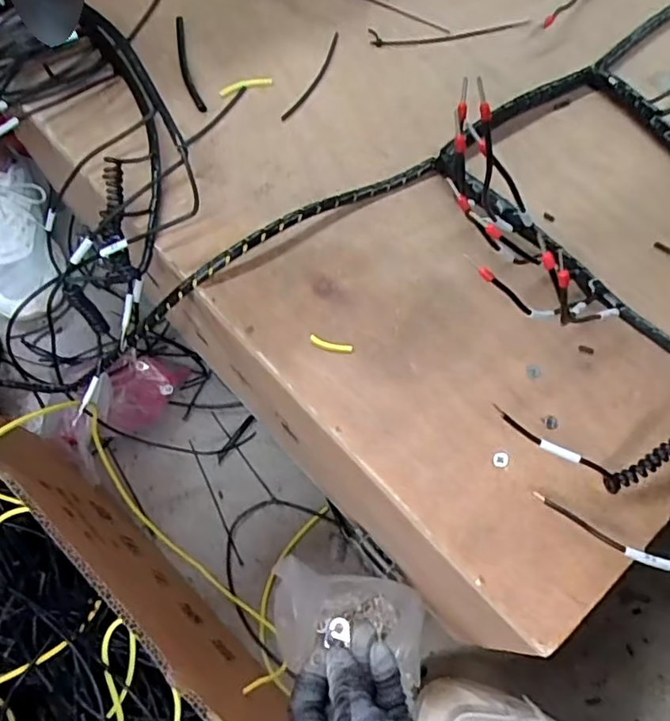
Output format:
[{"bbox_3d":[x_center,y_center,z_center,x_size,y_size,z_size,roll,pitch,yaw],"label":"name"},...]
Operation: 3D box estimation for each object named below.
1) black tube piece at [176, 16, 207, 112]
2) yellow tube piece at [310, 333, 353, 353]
[{"bbox_3d":[-0.115,-0.231,0.454,0.011,0.010,0.096,-15,66,-4],"label":"black tube piece"},{"bbox_3d":[-0.002,-0.010,0.354,0.027,0.004,0.006,16,67,10],"label":"yellow tube piece"}]

